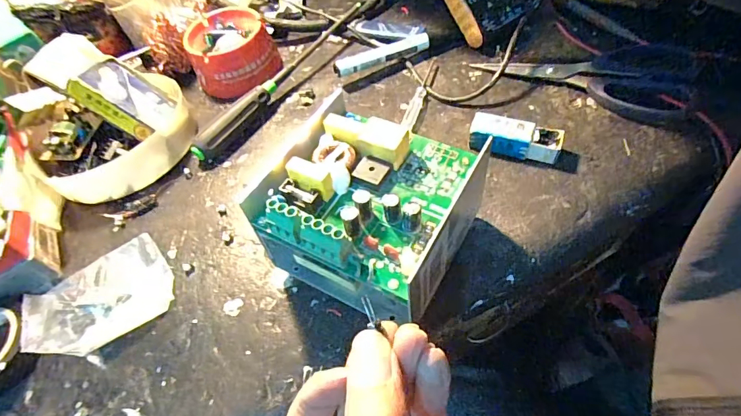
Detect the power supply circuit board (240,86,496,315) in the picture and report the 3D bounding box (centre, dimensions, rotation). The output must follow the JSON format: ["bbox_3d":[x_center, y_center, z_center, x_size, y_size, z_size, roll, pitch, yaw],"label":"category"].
[{"bbox_3d":[-0.003,-0.010,0.247,0.115,0.030,0.121,22,62,21],"label":"power supply circuit board"}]

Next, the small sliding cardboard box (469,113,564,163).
[{"bbox_3d":[0.114,-0.055,0.339,0.068,0.019,0.025,15,60,17],"label":"small sliding cardboard box"}]

